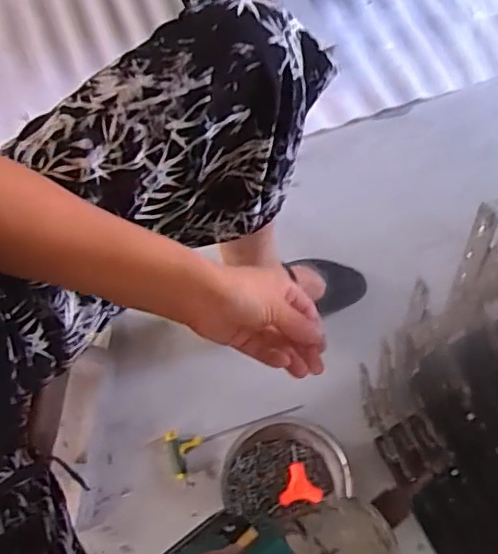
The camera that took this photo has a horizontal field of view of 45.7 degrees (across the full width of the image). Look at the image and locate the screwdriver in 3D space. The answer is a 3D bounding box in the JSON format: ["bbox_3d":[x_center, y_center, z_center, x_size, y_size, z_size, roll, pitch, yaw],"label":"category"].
[{"bbox_3d":[-0.016,0.231,0.872,0.208,0.015,0.069,-17,72,-8],"label":"screwdriver"}]

